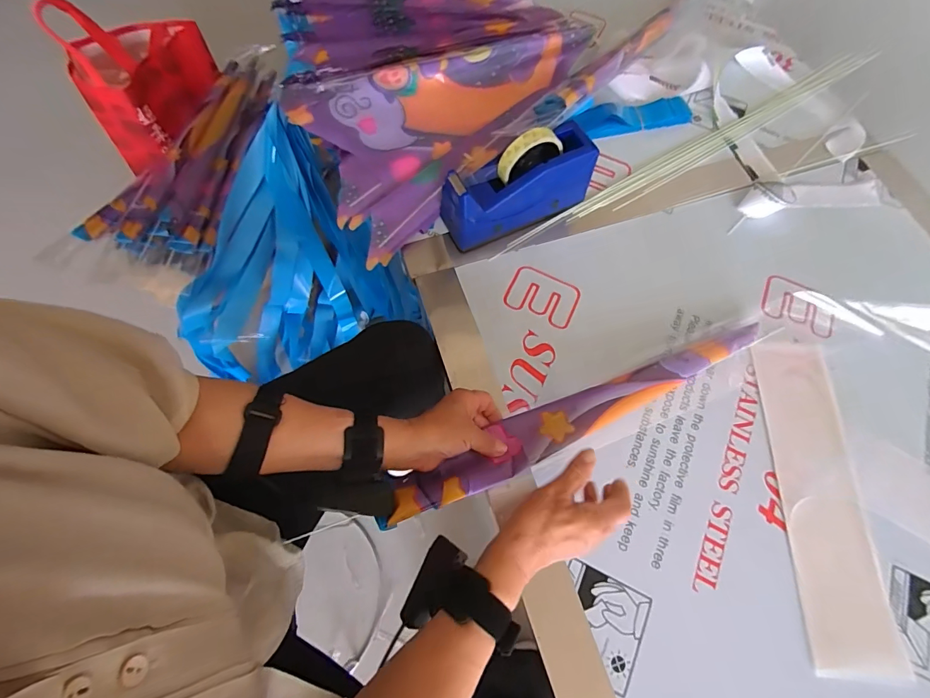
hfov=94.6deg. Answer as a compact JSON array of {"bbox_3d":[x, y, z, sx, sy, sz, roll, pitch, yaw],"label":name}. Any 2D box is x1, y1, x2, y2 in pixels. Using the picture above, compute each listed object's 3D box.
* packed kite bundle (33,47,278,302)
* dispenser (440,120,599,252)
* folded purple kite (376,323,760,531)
[{"bbox_3d":[-0.578,-0.408,0.890,0.274,0.088,0.628,12,69,4],"label":"packed kite bundle"},{"bbox_3d":[0.070,-0.223,0.574,0.205,0.119,0.068,-25,71,-10],"label":"dispenser"},{"bbox_3d":[0.138,0.067,0.479,0.480,0.028,0.053,-22,70,-16],"label":"folded purple kite"}]

